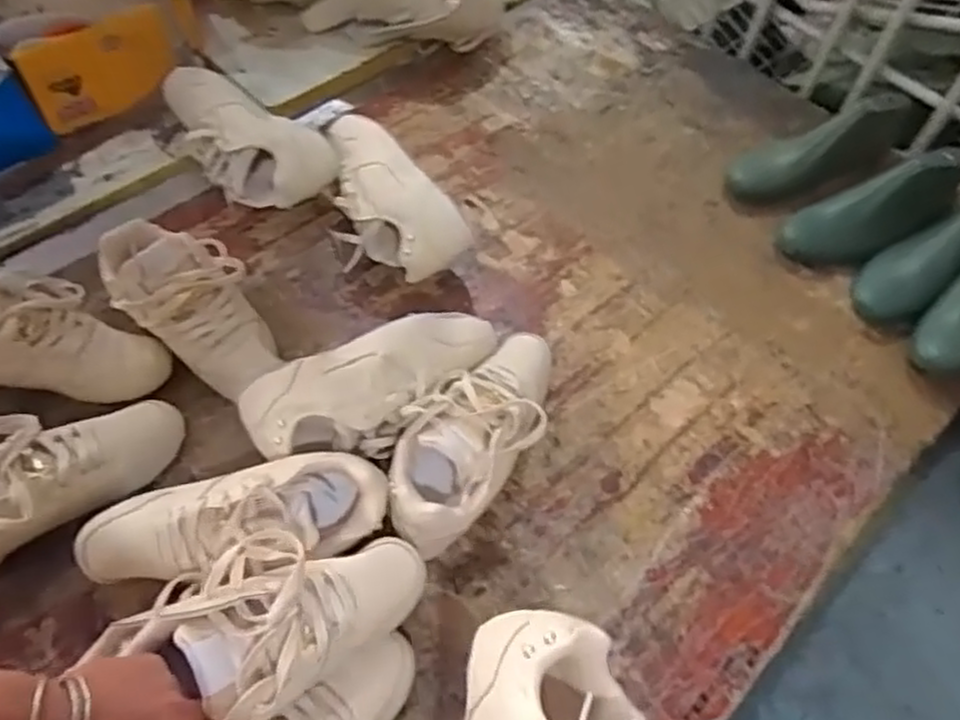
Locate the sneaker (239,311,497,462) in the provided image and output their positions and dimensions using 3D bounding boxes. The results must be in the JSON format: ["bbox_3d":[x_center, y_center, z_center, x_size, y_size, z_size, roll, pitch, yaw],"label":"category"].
[{"bbox_3d":[-0.093,0.031,0.731,0.257,0.104,0.092,-23,63,-18],"label":"sneaker"}]

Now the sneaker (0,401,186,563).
[{"bbox_3d":[-0.393,0.104,0.669,0.251,0.087,0.129,-26,63,-19],"label":"sneaker"}]

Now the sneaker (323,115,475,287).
[{"bbox_3d":[-0.119,-0.175,0.854,0.099,0.103,0.241,-28,63,-20],"label":"sneaker"}]

